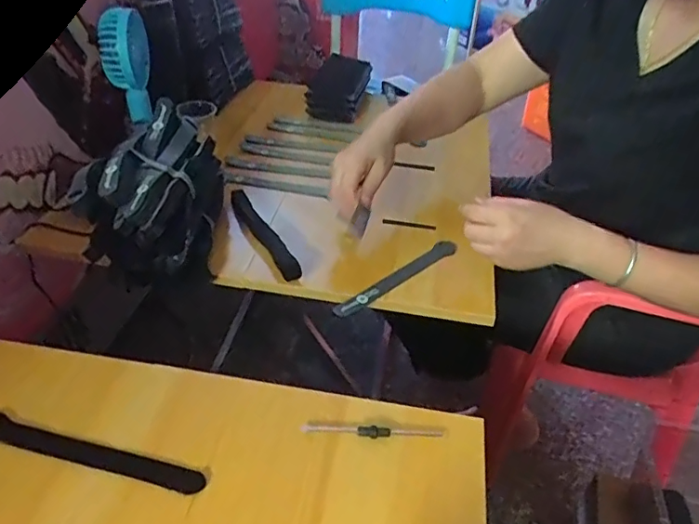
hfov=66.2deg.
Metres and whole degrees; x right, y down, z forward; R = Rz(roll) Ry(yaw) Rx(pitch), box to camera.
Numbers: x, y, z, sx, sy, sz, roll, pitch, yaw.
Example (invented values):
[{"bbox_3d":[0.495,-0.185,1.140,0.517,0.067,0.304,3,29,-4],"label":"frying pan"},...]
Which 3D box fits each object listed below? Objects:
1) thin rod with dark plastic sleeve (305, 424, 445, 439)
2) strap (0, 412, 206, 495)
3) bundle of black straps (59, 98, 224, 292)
[{"bbox_3d":[0.019,0.137,0.438,0.114,0.008,0.012,5,40,1],"label":"thin rod with dark plastic sleeve"},{"bbox_3d":[-0.205,0.147,0.415,0.195,0.004,0.023,12,41,10],"label":"strap"},{"bbox_3d":[-0.231,-0.075,0.638,0.135,0.128,0.199,0,41,-5],"label":"bundle of black straps"}]

